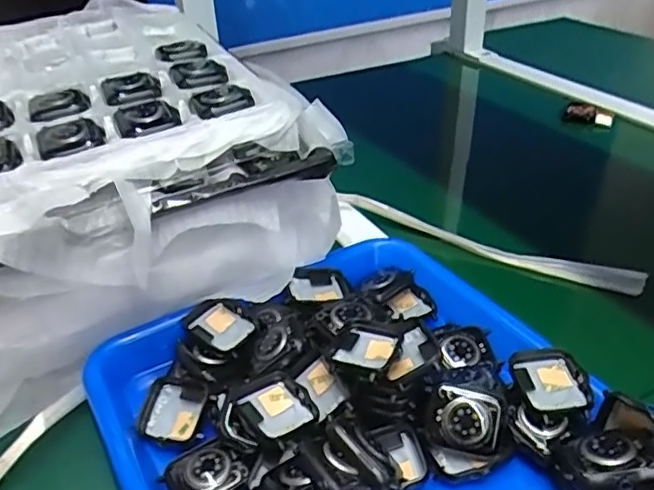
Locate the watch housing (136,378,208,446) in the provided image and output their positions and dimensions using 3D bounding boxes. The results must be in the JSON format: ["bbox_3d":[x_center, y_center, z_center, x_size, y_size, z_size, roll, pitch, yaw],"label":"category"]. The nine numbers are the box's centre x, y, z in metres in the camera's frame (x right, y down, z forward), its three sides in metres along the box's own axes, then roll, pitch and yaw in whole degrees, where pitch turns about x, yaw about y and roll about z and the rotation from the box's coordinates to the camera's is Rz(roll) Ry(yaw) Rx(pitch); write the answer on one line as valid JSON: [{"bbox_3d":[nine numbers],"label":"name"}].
[{"bbox_3d":[-0.091,0.098,0.359,0.041,0.007,0.038,-2,57,19],"label":"watch housing"}]

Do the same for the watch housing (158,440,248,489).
[{"bbox_3d":[-0.065,0.126,0.326,0.041,0.009,0.041,-23,39,-12],"label":"watch housing"}]

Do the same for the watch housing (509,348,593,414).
[{"bbox_3d":[0.125,0.077,0.338,0.036,0.010,0.040,-9,41,-2],"label":"watch housing"}]

